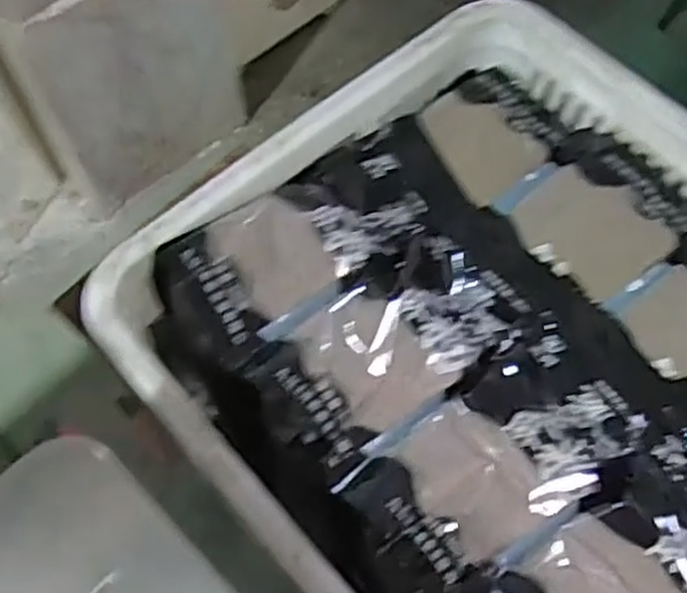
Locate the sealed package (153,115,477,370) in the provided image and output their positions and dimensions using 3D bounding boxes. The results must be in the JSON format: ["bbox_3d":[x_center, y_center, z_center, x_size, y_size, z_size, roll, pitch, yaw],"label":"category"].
[{"bbox_3d":[-0.010,-0.038,0.585,0.260,0.046,0.125,-34,69,-33],"label":"sealed package"}]

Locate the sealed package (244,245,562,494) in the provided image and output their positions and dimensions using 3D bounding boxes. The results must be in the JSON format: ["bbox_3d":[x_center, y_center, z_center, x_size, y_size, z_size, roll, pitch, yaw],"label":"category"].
[{"bbox_3d":[0.048,0.030,0.535,0.212,0.034,0.116,-28,68,-33],"label":"sealed package"}]

